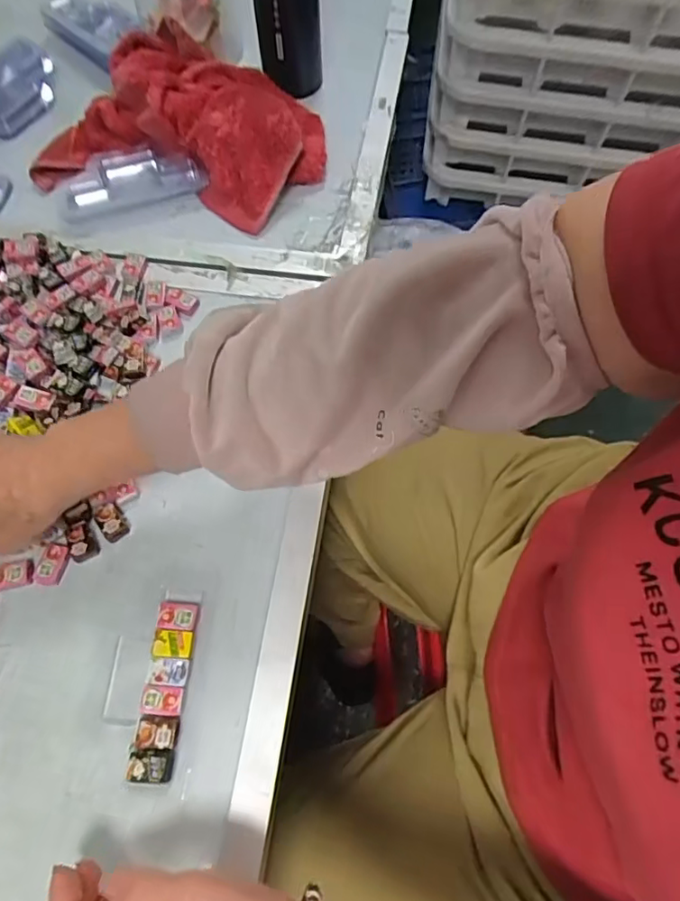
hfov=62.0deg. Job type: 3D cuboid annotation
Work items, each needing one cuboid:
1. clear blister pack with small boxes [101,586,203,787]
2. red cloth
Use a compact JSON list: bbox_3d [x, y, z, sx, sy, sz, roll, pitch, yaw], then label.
[{"bbox_3d":[-0.126,0.150,0.370,0.053,0.010,0.116,3,65,2],"label":"clear blister pack with small boxes"},{"bbox_3d":[-0.141,-0.315,0.541,0.253,0.064,0.174,13,66,6],"label":"red cloth"}]

